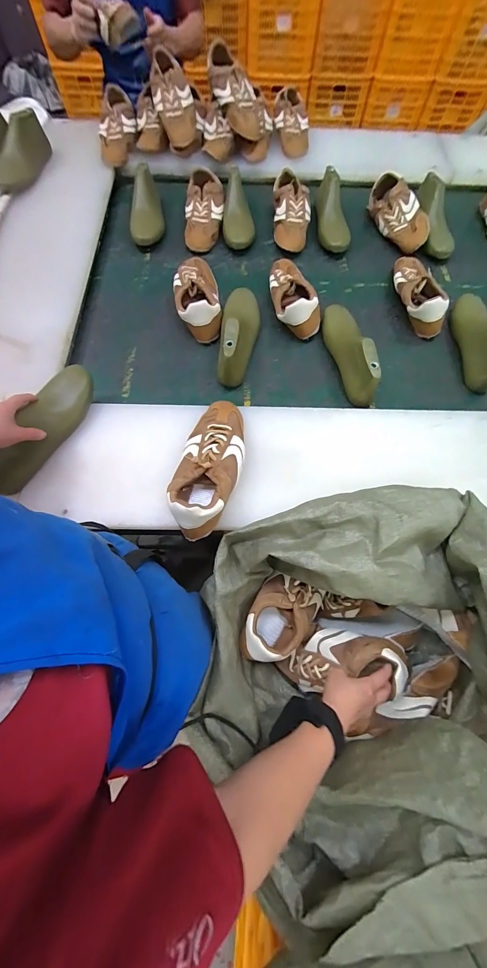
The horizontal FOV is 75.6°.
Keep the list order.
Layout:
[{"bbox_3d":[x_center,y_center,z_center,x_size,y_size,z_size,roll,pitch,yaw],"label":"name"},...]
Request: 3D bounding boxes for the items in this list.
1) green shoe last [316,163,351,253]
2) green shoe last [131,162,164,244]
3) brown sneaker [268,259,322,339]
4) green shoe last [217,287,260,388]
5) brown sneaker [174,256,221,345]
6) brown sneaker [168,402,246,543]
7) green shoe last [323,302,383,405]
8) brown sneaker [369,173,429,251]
[{"bbox_3d":[0.251,-0.766,0.870,0.089,0.085,0.256,4,69,1],"label":"green shoe last"},{"bbox_3d":[-0.263,-0.753,0.851,0.083,0.063,0.245,-6,69,-2],"label":"green shoe last"},{"bbox_3d":[0.117,-0.472,0.758,0.104,0.072,0.258,-7,69,-3],"label":"brown sneaker"},{"bbox_3d":[-0.009,-0.341,0.691,0.080,0.098,0.233,4,69,1],"label":"green shoe last"},{"bbox_3d":[-0.110,-0.443,0.734,0.104,0.073,0.226,-6,69,-2],"label":"brown sneaker"},{"bbox_3d":[-0.055,-0.037,0.534,0.107,0.096,0.258,16,70,6],"label":"brown sneaker"},{"bbox_3d":[0.235,-0.286,0.673,0.070,0.084,0.237,-13,70,-5],"label":"green shoe last"},{"bbox_3d":[0.446,-0.763,0.886,0.103,0.070,0.253,-19,70,-7],"label":"brown sneaker"}]

